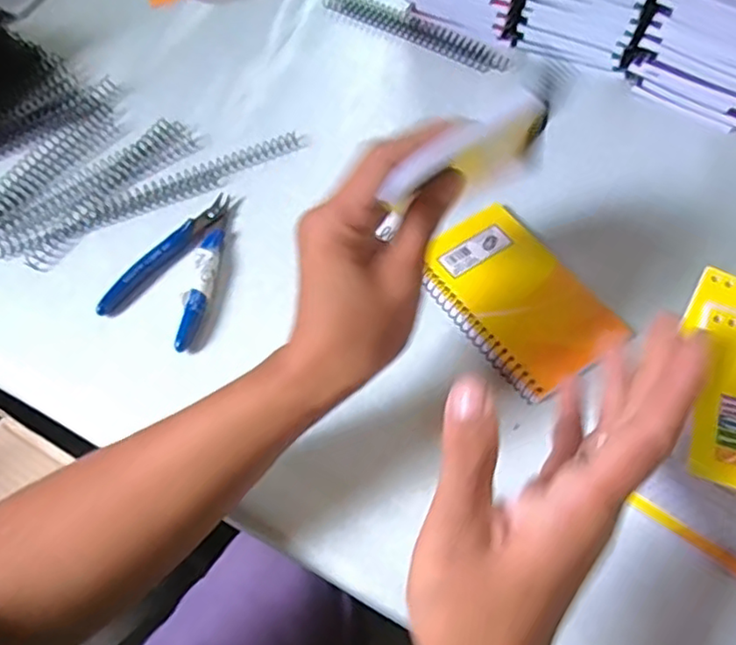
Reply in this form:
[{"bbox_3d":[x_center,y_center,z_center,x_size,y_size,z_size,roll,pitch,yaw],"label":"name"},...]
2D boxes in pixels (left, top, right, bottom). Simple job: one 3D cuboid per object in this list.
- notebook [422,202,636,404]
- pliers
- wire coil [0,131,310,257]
[{"bbox_3d":[0.096,-0.015,0.419,0.085,0.018,0.128,-30,65,-12],"label":"notebook"},{"bbox_3d":[-0.124,-0.041,0.441,0.069,0.013,0.116,22,66,14],"label":"pliers"},{"bbox_3d":[-0.159,-0.098,0.480,0.239,0.009,0.021,-23,63,-9],"label":"wire coil"}]

